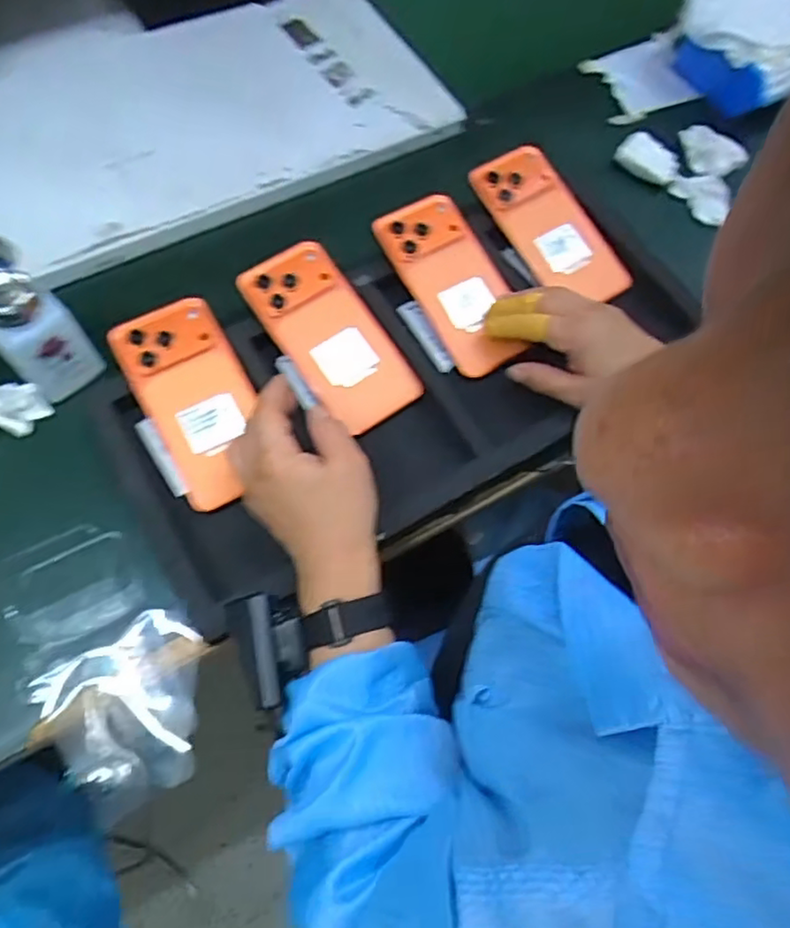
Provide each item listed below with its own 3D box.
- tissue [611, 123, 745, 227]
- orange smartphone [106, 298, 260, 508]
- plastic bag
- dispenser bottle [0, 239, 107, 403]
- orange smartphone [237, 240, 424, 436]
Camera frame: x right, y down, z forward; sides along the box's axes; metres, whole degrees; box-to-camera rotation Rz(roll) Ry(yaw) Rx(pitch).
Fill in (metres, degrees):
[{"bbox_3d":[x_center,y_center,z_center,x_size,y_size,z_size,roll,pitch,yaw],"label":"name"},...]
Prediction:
[{"bbox_3d":[0.303,-0.312,0.671,0.125,0.022,0.099,38,69,14],"label":"tissue"},{"bbox_3d":[-0.152,-0.051,0.507,0.081,0.018,0.161,-28,83,-15],"label":"orange smartphone"},{"bbox_3d":[-0.192,0.163,0.452,0.107,0.034,0.108,2,65,-2],"label":"plastic bag"},{"bbox_3d":[-0.273,-0.106,0.482,0.055,0.114,0.056,42,70,15],"label":"dispenser bottle"},{"bbox_3d":[-0.052,-0.106,0.536,0.080,0.011,0.166,-38,88,-18],"label":"orange smartphone"}]

